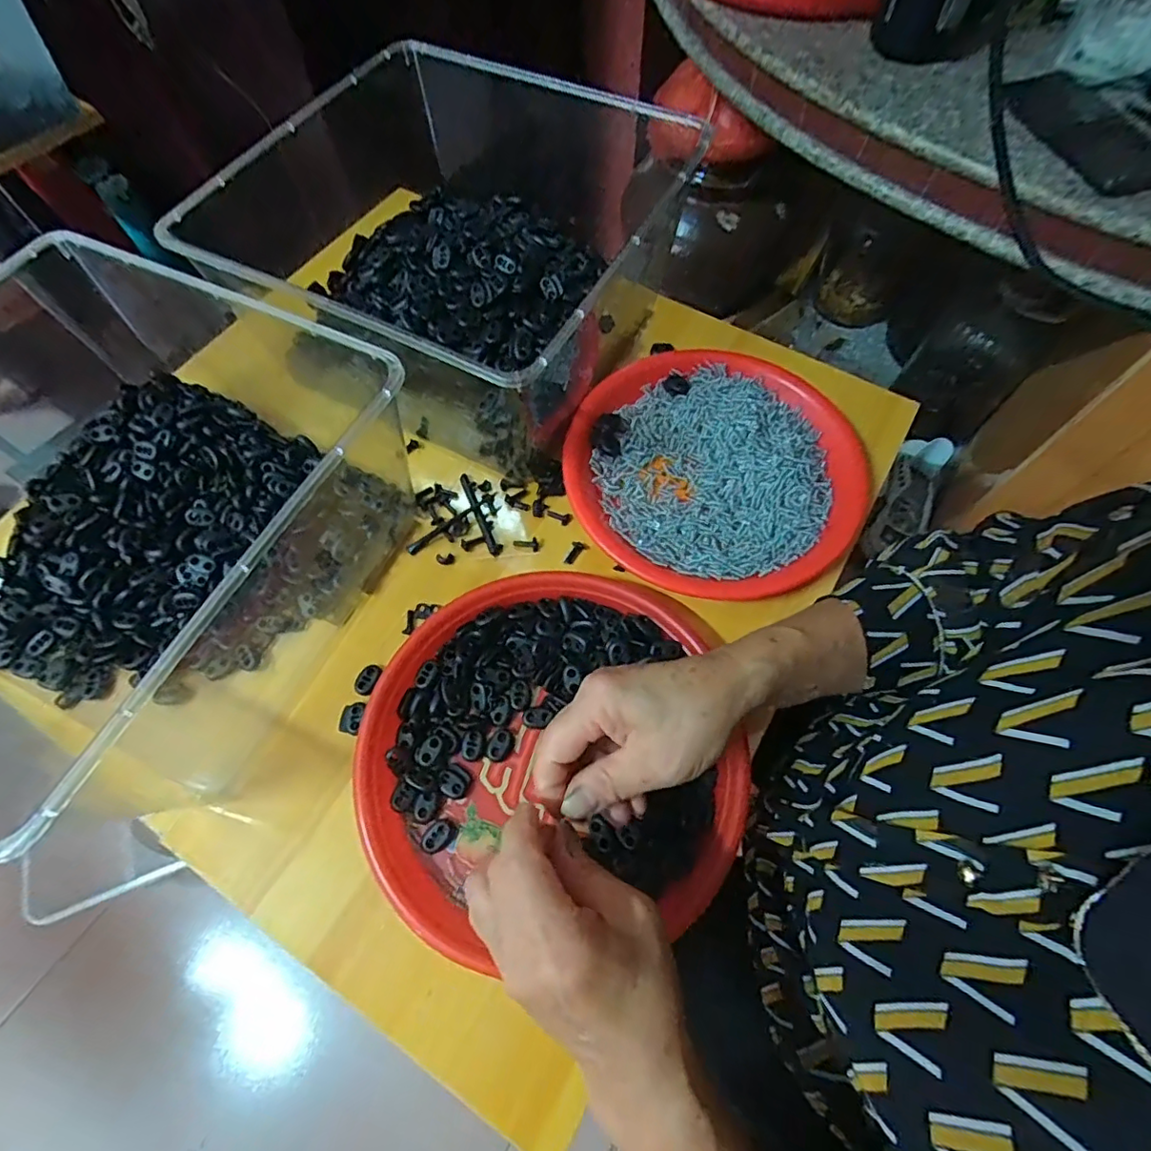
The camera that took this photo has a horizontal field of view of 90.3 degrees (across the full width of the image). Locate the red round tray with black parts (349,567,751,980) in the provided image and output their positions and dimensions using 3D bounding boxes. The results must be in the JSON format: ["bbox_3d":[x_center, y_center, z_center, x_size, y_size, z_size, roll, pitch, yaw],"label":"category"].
[{"bbox_3d":[-0.020,0.102,0.365,0.231,0.023,0.220,-10,66,-1],"label":"red round tray with black parts"}]

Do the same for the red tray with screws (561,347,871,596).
[{"bbox_3d":[0.111,-0.088,0.455,0.225,0.022,0.220,15,68,10],"label":"red tray with screws"}]

